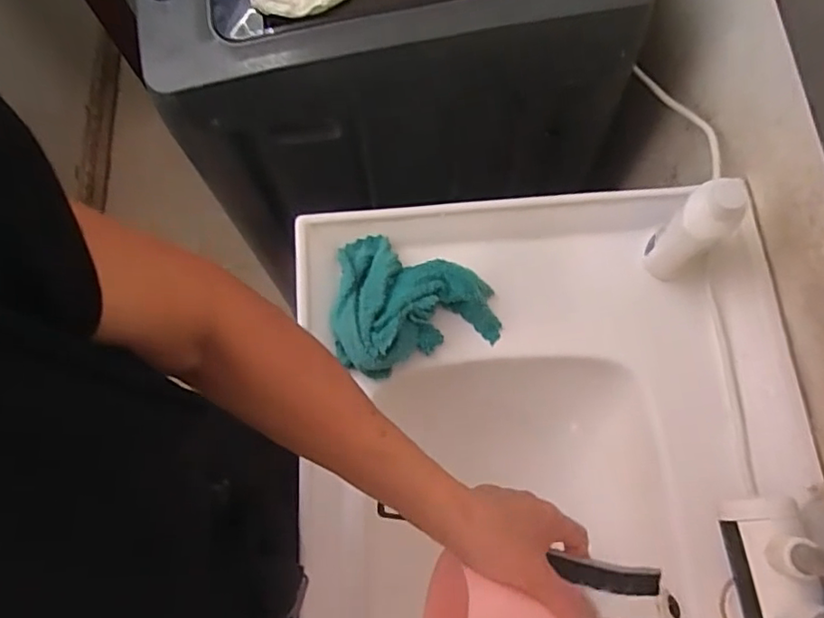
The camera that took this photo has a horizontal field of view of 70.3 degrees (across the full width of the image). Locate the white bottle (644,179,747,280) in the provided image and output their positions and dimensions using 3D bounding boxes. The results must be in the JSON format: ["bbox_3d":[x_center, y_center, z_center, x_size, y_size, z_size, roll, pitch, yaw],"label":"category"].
[{"bbox_3d":[0.260,-0.068,0.552,0.052,0.135,0.051,-1,72,2],"label":"white bottle"}]

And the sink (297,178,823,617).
[{"bbox_3d":[0.134,0.283,0.550,0.468,0.177,0.802,-6,72,0],"label":"sink"}]

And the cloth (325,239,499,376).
[{"bbox_3d":[0.004,-0.004,0.593,0.166,0.048,0.145,2,72,3],"label":"cloth"}]

